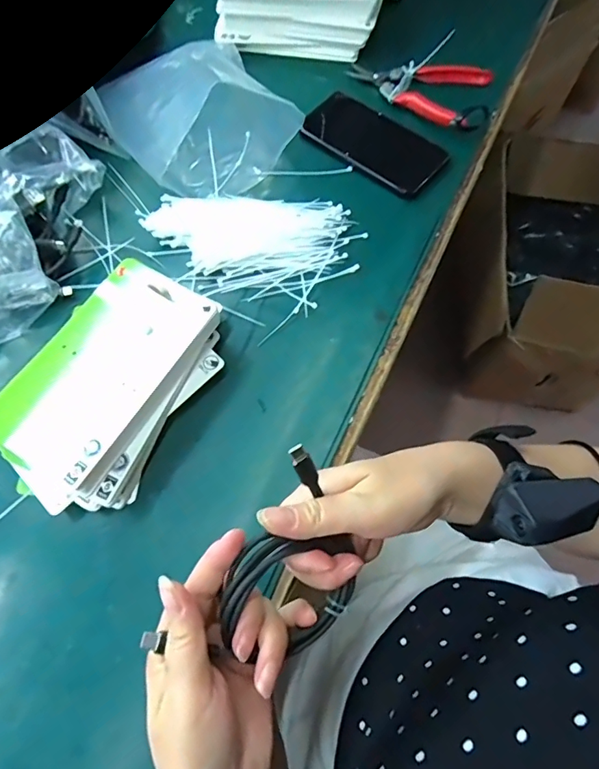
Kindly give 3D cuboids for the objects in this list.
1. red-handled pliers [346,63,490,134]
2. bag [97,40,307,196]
[{"bbox_3d":[0.146,-0.351,0.534,0.172,0.018,0.097,35,73,14],"label":"red-handled pliers"},{"bbox_3d":[-0.108,-0.299,0.523,0.174,0.026,0.213,-37,72,-13],"label":"bag"}]

